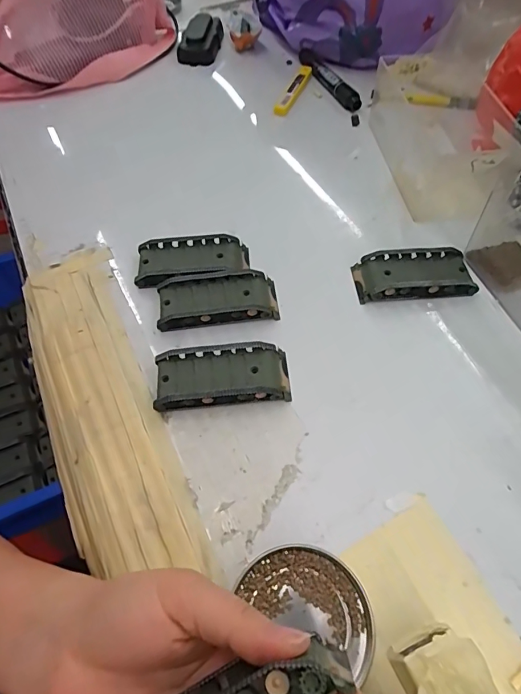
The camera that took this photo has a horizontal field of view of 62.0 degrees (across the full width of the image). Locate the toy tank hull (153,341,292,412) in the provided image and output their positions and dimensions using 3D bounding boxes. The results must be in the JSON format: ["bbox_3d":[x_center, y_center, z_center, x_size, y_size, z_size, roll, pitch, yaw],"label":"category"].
[{"bbox_3d":[-0.028,0.022,0.322,0.097,0.019,0.044,-5,57,-3],"label":"toy tank hull"}]

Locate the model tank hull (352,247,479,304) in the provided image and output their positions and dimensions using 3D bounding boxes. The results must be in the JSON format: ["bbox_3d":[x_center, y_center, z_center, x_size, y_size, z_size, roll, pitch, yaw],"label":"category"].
[{"bbox_3d":[0.131,-0.061,0.373,0.096,0.021,0.043,-4,57,-3],"label":"model tank hull"}]

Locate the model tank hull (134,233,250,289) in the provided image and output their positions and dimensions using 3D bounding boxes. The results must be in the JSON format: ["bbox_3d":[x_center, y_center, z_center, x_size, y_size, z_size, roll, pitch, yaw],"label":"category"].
[{"bbox_3d":[-0.060,-0.077,0.384,0.098,0.017,0.046,-7,57,-5],"label":"model tank hull"}]

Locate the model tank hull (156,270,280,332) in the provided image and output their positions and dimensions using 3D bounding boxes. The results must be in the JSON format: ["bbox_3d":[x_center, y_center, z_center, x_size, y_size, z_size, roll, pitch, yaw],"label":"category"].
[{"bbox_3d":[-0.035,-0.041,0.361,0.097,0.017,0.045,-5,57,-4],"label":"model tank hull"}]

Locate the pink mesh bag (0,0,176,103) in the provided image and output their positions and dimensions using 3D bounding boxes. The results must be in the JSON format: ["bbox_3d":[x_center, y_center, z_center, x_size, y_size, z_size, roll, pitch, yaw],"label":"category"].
[{"bbox_3d":[-0.263,-0.401,0.561,0.295,0.125,0.157,-14,58,-9],"label":"pink mesh bag"}]

